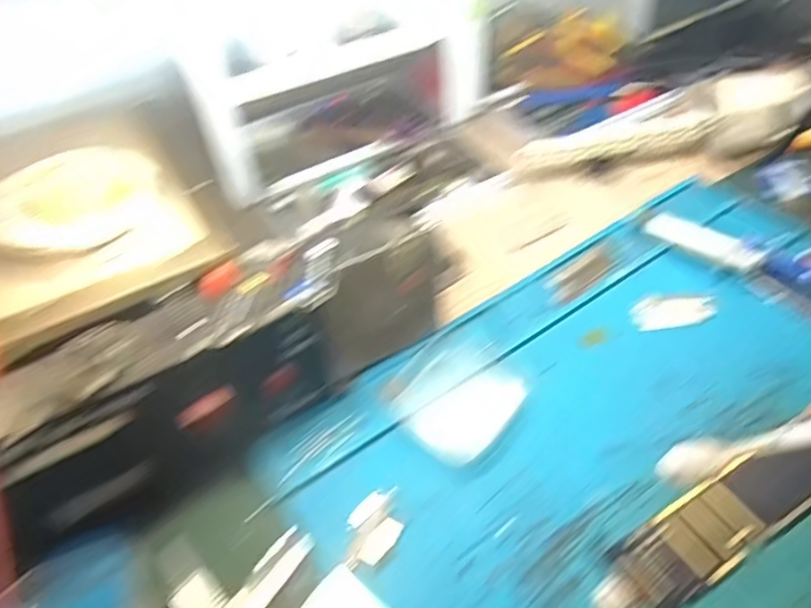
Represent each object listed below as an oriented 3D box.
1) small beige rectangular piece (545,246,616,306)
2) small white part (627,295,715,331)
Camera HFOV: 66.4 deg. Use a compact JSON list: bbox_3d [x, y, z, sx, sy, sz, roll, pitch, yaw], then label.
[{"bbox_3d":[0.118,-0.020,0.415,0.060,0.004,0.024,-33,51,-23],"label":"small beige rectangular piece"},{"bbox_3d":[0.168,0.004,0.389,0.052,0.004,0.025,-5,46,2],"label":"small white part"}]

